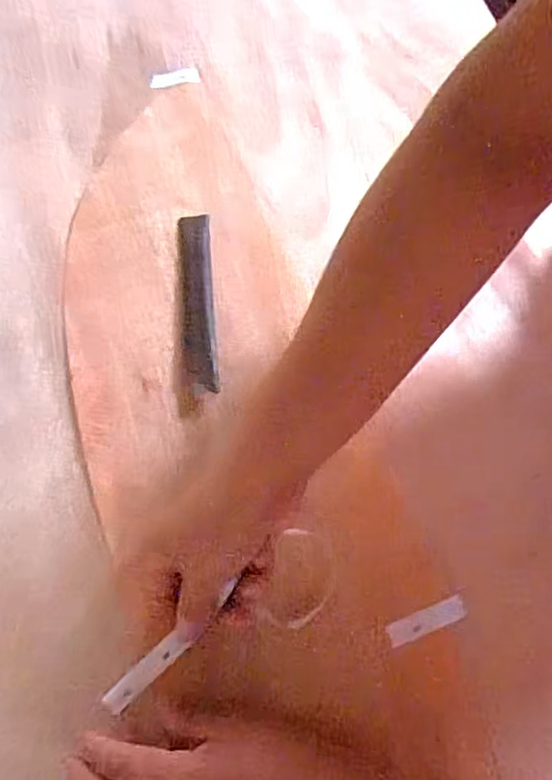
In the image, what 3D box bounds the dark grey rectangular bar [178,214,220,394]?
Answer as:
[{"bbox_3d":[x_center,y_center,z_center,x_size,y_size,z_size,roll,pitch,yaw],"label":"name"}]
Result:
[{"bbox_3d":[-0.057,-0.067,0.432,0.023,0.006,0.146,-5,70,-2],"label":"dark grey rectangular bar"}]

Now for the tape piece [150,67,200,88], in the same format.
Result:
[{"bbox_3d":[-0.087,-0.267,0.508,0.042,0.004,0.013,-11,92,-5],"label":"tape piece"}]

